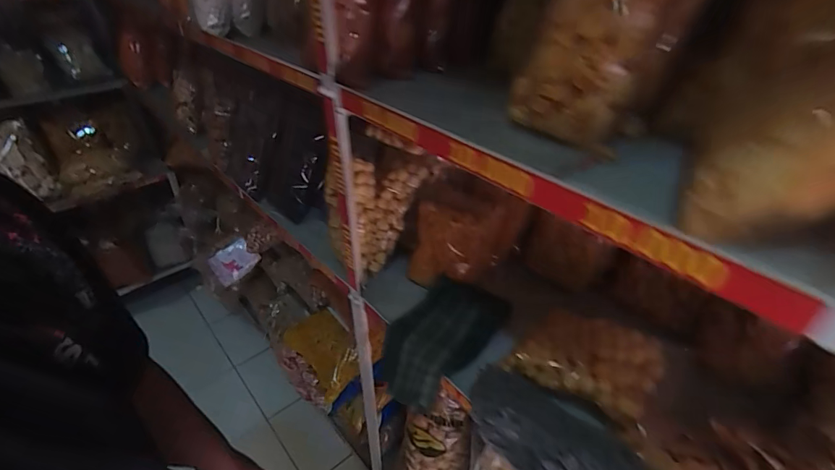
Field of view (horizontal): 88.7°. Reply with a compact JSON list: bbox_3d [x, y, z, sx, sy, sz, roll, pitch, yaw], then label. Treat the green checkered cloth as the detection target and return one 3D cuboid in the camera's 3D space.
[{"bbox_3d":[0.039,0.155,0.655,0.135,0.045,0.219,25,44,30],"label":"green checkered cloth"}]

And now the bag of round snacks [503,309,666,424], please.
[{"bbox_3d":[0.221,0.160,0.564,0.165,0.045,0.124,24,43,29],"label":"bag of round snacks"}]

